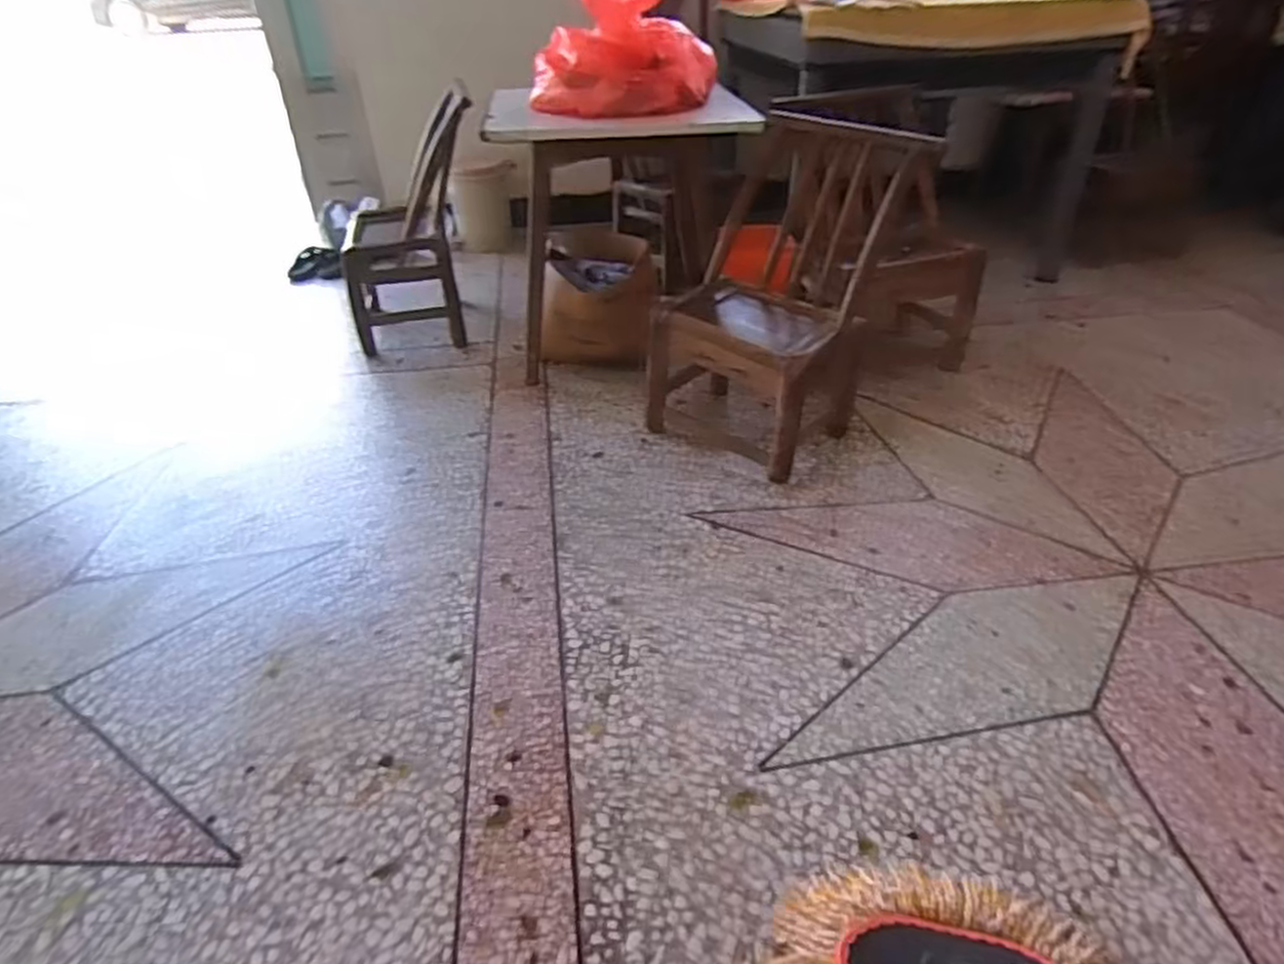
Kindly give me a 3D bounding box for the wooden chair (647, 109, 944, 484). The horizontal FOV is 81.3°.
[{"bbox_3d":[0.298,-0.413,1.620,0.414,0.613,0.520,26,44,34],"label":"wooden chair"}]

